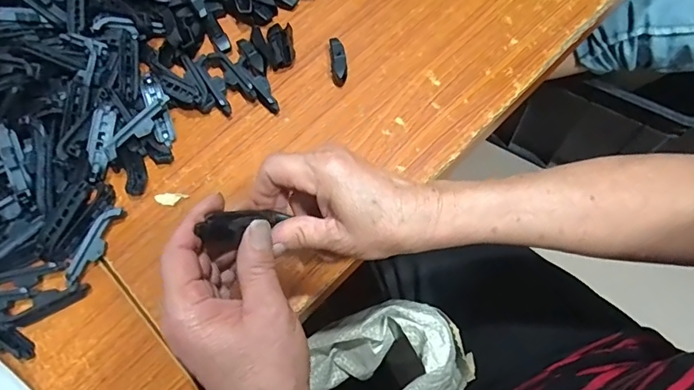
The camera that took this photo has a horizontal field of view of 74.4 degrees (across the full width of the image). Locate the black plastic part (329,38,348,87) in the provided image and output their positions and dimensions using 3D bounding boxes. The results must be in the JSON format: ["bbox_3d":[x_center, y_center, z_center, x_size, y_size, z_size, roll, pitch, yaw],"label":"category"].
[{"bbox_3d":[-0.009,-0.134,0.460,0.016,0.016,0.051,-6,67,3],"label":"black plastic part"}]

